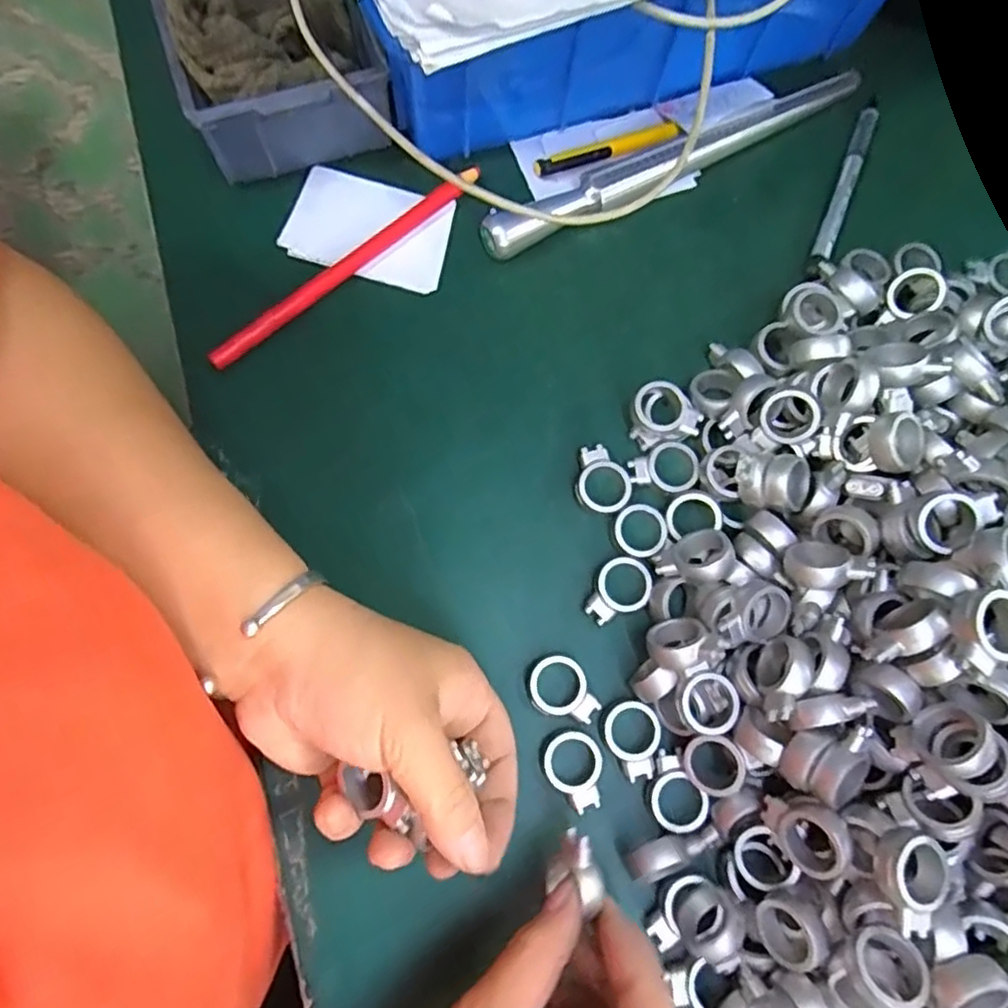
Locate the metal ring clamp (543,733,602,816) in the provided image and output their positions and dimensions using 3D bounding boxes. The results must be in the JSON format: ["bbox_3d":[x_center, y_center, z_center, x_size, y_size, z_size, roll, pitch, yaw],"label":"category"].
[{"bbox_3d":[0.031,0.118,0.292,0.025,0.007,0.034,-14,79,-4],"label":"metal ring clamp"}]

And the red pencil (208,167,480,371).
[{"bbox_3d":[-0.080,-0.122,0.338,0.165,0.011,0.009,-40,82,-9],"label":"red pencil"}]

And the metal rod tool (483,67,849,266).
[{"bbox_3d":[0.094,-0.183,0.350,0.231,0.020,0.021,-26,80,-6],"label":"metal rod tool"}]

